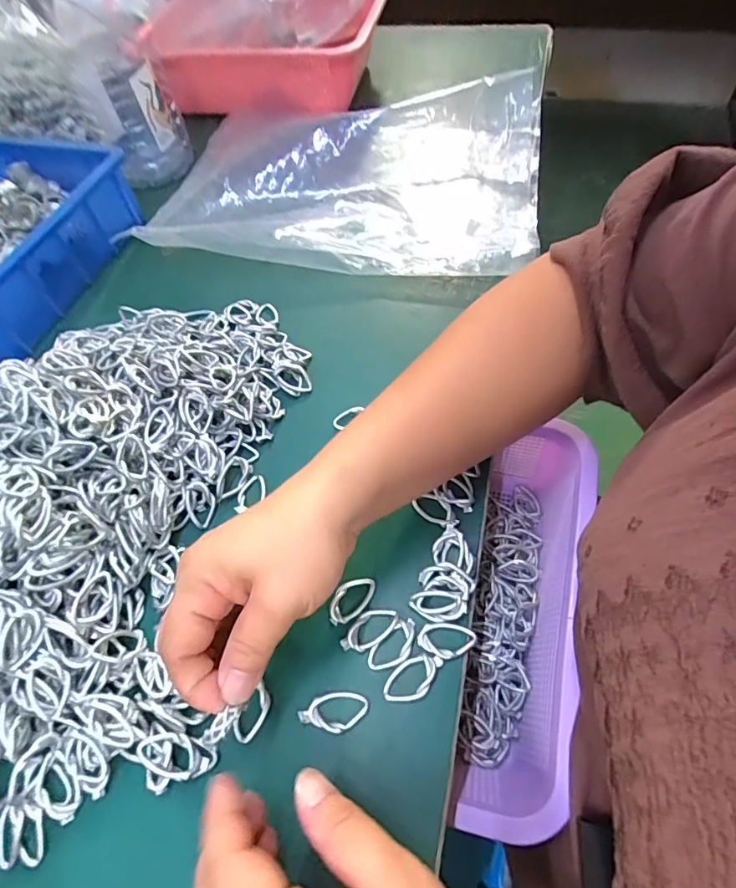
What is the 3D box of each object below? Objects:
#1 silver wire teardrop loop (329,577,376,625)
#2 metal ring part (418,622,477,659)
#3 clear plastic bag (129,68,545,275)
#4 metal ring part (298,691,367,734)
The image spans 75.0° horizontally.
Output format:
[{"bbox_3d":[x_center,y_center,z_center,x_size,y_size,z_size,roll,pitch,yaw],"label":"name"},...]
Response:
[{"bbox_3d":[-0.011,0.093,0.288,0.020,0.004,0.034,32,64,22],"label":"silver wire teardrop loop"},{"bbox_3d":[0.045,0.111,0.272,0.032,0.004,0.018,5,57,7],"label":"metal ring part"},{"bbox_3d":[-0.021,-0.278,0.483,0.373,0.064,0.239,7,57,9],"label":"clear plastic bag"},{"bbox_3d":[-0.018,0.143,0.257,0.037,0.004,0.019,-13,57,-5],"label":"metal ring part"}]

